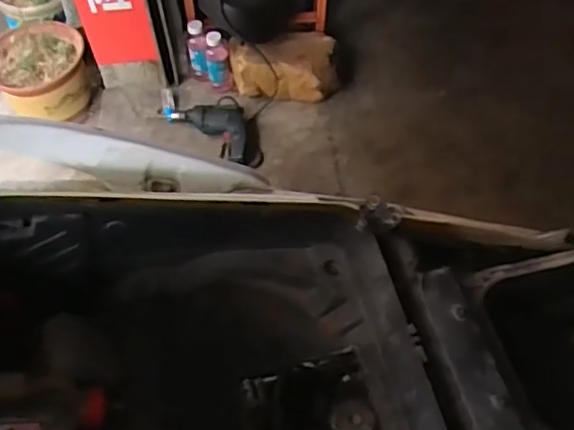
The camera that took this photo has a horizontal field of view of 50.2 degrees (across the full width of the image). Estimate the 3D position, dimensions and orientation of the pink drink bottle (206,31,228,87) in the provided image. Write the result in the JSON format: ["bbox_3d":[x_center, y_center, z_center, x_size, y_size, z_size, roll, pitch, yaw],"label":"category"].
[{"bbox_3d":[-0.213,-0.472,1.875,0.068,0.171,0.075,-11,58,-6],"label":"pink drink bottle"}]

